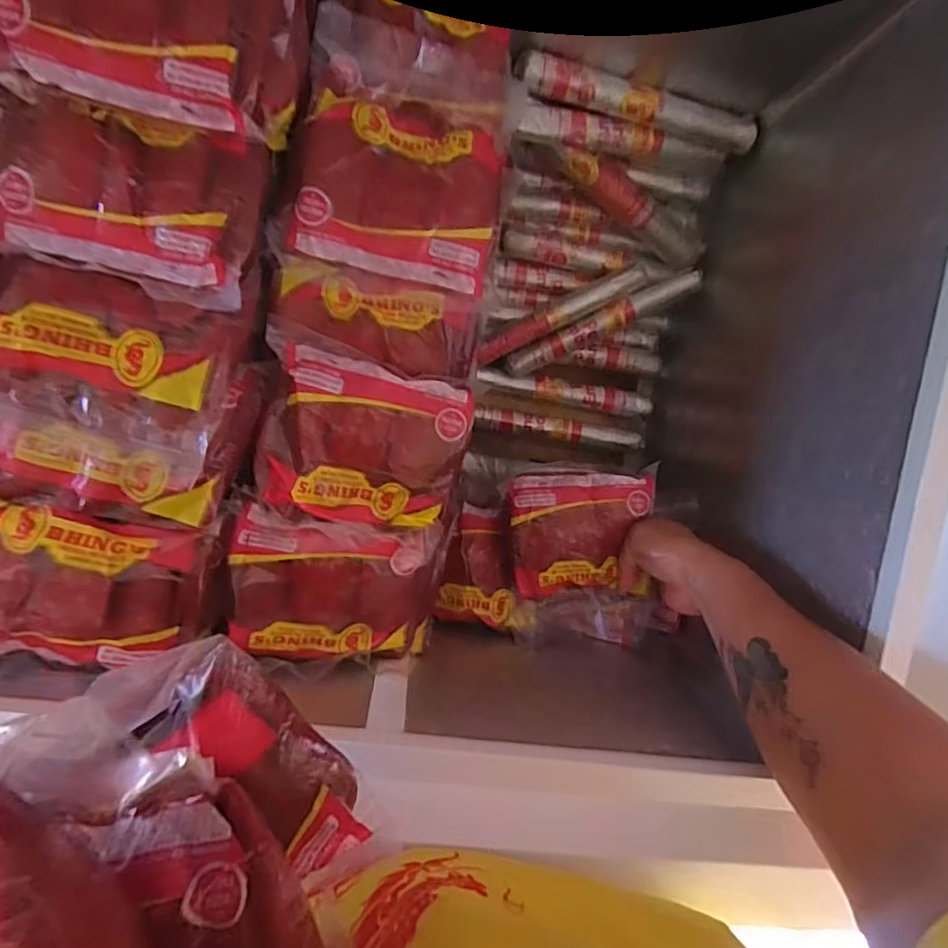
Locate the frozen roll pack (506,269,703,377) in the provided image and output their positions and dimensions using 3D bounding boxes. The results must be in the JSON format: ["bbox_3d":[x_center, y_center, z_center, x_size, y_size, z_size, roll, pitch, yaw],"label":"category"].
[{"bbox_3d":[0.142,-0.169,0.647,0.224,0.027,0.028,-25,98,13],"label":"frozen roll pack"}]

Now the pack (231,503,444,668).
[{"bbox_3d":[-0.087,0.078,0.382,0.138,0.024,0.096,9,101,-22],"label":"pack"}]

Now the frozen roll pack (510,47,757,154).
[{"bbox_3d":[0.152,-0.337,0.528,0.235,0.040,0.037,11,97,-6],"label":"frozen roll pack"}]

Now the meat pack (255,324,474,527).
[{"bbox_3d":[-0.069,-0.019,0.369,0.127,0.026,0.101,13,97,-7],"label":"meat pack"}]

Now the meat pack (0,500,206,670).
[{"bbox_3d":[-0.229,0.065,0.331,0.134,0.038,0.093,10,98,-6],"label":"meat pack"}]

